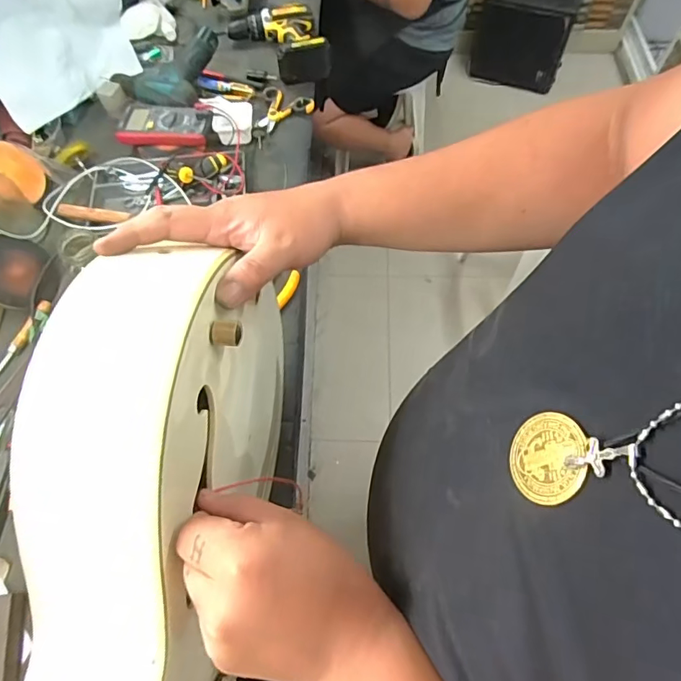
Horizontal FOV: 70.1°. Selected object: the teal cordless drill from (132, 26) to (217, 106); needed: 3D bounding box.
[{"bbox_3d":[-0.335,-0.535,0.974,0.144,0.073,0.181,7,63,5],"label":"teal cordless drill"}]

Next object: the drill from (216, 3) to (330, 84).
[{"bbox_3d":[-0.139,-0.644,1.050,0.214,0.068,0.225,-13,64,-6],"label":"drill"}]

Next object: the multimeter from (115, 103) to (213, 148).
[{"bbox_3d":[-0.335,-0.412,0.924,0.179,0.032,0.092,2,63,2],"label":"multimeter"}]

